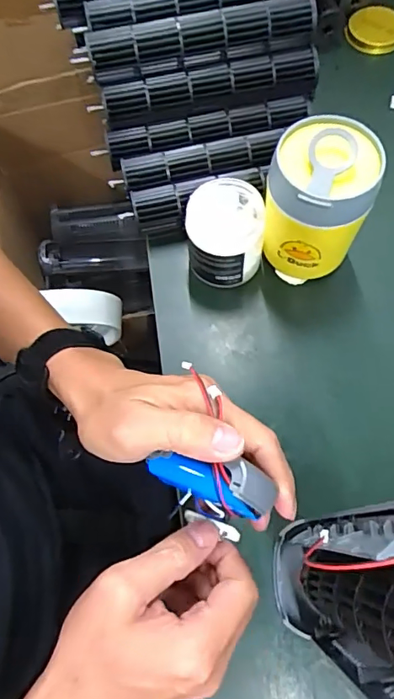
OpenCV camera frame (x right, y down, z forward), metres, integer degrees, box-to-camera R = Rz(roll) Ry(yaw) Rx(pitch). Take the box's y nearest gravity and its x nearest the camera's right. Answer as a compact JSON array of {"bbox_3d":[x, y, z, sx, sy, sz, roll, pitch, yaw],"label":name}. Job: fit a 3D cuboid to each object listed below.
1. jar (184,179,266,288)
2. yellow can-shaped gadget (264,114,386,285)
[{"bbox_3d":[0.027,-0.108,0.479,0.070,0.082,0.072,-1,68,2],"label":"jar"},{"bbox_3d":[0.108,-0.128,0.451,0.090,0.139,0.089,11,69,7],"label":"yellow can-shaped gadget"}]

